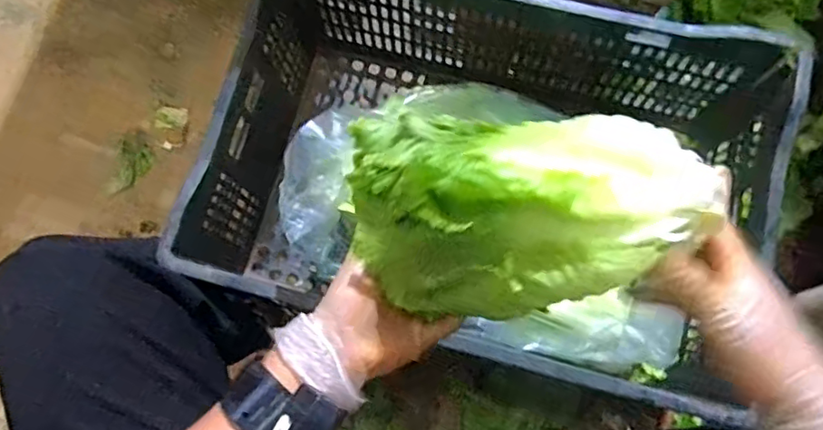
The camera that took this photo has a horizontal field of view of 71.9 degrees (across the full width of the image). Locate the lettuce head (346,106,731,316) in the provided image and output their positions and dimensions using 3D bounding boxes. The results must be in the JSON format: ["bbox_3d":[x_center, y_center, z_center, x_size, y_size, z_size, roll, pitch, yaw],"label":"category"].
[{"bbox_3d":[0.056,-0.015,0.342,0.183,0.111,0.140,-7,76,-2],"label":"lettuce head"}]

